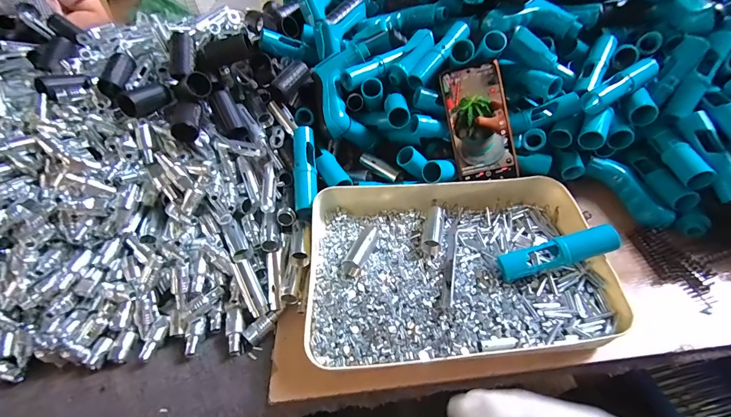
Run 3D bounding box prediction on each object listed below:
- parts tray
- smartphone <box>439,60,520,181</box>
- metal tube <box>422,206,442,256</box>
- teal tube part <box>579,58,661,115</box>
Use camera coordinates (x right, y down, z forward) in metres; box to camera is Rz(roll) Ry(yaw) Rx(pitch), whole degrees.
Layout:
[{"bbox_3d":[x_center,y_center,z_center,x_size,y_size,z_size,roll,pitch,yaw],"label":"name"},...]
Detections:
[{"bbox_3d":[0.098,0.057,0.394,0.324,0.060,0.219,-6,45,1],"label":"parts tray"},{"bbox_3d":[0.153,-0.114,0.457,0.078,0.153,0.005,-12,3,9],"label":"smartphone"},{"bbox_3d":[0.085,0.024,0.430,0.021,0.019,0.072,4,46,12],"label":"metal tube"},{"bbox_3d":[0.340,-0.163,0.449,0.118,0.039,0.031,-28,48,-19],"label":"teal tube part"}]

